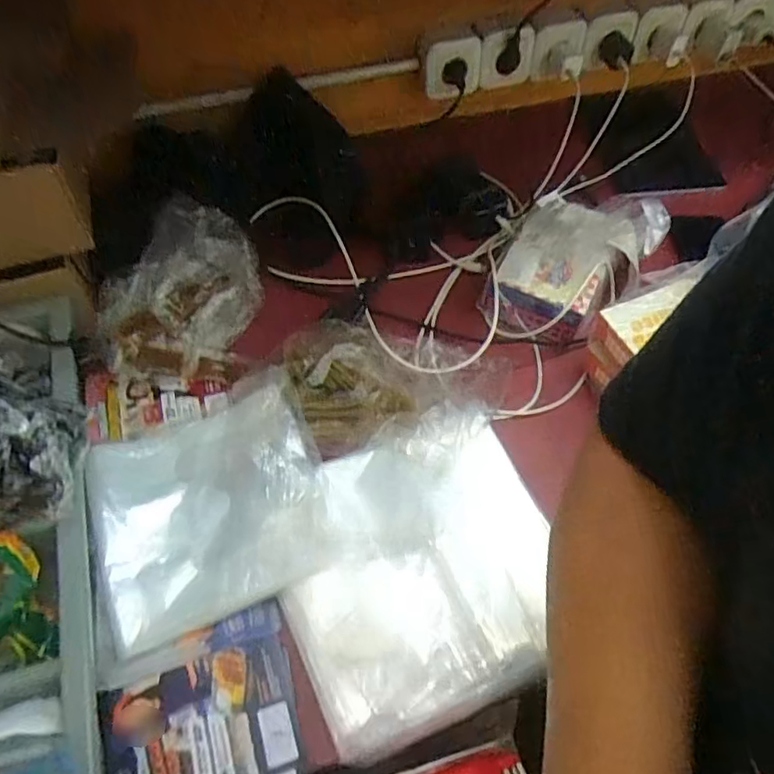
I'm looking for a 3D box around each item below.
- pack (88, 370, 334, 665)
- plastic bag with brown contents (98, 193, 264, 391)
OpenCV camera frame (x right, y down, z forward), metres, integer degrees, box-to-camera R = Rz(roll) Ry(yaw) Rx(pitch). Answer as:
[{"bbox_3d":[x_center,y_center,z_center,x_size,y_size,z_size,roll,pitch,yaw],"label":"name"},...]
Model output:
[{"bbox_3d":[-0.169,0.103,0.569,0.214,0.044,0.206,-19,57,-14],"label":"pack"},{"bbox_3d":[-0.220,-0.096,0.660,0.176,0.123,0.158,-16,56,-12],"label":"plastic bag with brown contents"}]

